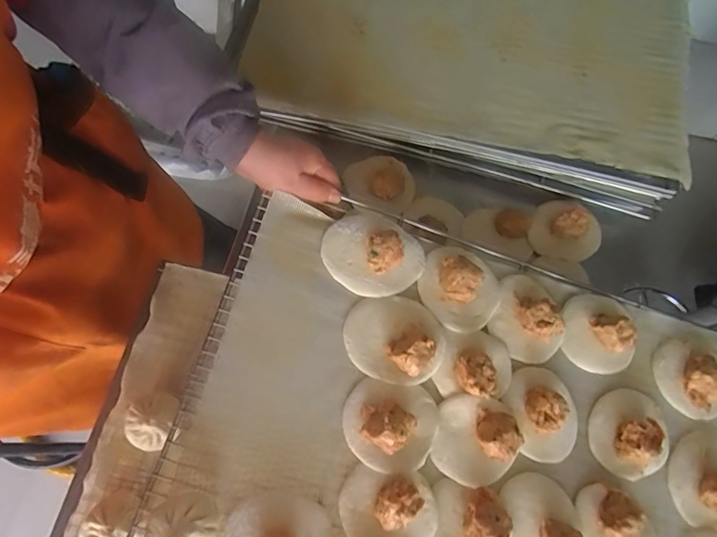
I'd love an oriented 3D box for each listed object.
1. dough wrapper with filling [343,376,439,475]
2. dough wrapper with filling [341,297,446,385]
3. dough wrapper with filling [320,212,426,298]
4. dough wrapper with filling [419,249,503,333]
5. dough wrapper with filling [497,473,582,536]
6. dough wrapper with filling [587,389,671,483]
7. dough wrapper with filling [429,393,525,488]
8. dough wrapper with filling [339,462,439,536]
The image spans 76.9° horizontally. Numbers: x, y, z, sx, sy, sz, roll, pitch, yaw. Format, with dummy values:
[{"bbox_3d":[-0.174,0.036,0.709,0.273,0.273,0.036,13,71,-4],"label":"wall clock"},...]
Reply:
[{"bbox_3d":[0.027,0.144,0.420,0.090,0.035,0.087,1,72,-2],"label":"dough wrapper with filling"},{"bbox_3d":[0.037,0.068,0.441,0.099,0.032,0.081,8,72,1],"label":"dough wrapper with filling"},{"bbox_3d":[0.015,-0.018,0.458,0.101,0.040,0.082,29,73,7],"label":"dough wrapper with filling"},{"bbox_3d":[0.108,0.015,0.467,0.085,0.040,0.085,1,72,-2],"label":"dough wrapper with filling"},{"bbox_3d":[0.170,0.241,0.421,0.076,0.033,0.089,17,72,4],"label":"dough wrapper with filling"},{"bbox_3d":[0.283,0.167,0.463,0.082,0.045,0.089,1,72,-2],"label":"dough wrapper with filling"},{"bbox_3d":[0.112,0.163,0.429,0.074,0.027,0.080,1,72,-2],"label":"dough wrapper with filling"},{"bbox_3d":[0.028,0.218,0.398,0.086,0.033,0.070,8,72,1],"label":"dough wrapper with filling"}]

